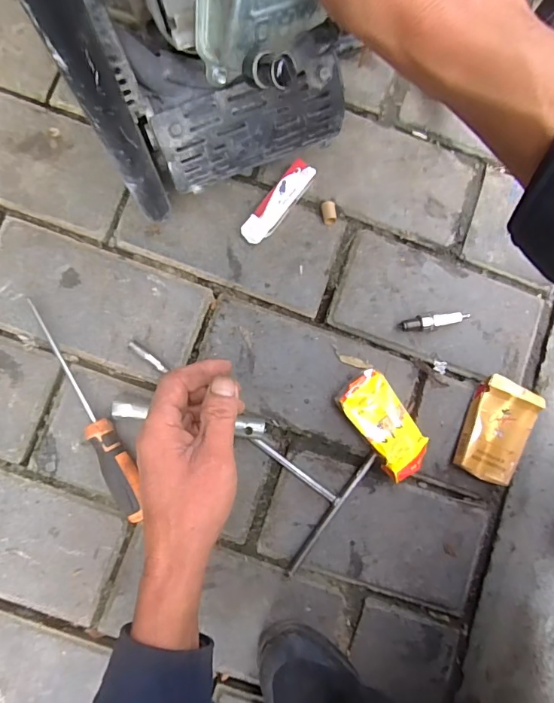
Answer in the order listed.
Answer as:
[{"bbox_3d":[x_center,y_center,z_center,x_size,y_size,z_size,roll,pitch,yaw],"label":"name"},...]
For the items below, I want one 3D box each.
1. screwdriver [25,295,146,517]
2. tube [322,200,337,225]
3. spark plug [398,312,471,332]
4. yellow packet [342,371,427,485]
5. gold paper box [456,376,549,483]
[{"bbox_3d":[-0.189,0.058,0.449,0.034,0.030,0.240,-26,88,-6],"label":"screwdriver"},{"bbox_3d":[0.058,-0.153,0.492,0.015,0.013,0.026,-2,86,-4],"label":"tube"},{"bbox_3d":[0.174,-0.032,0.487,0.076,0.019,0.015,-6,86,-4],"label":"spark plug"},{"bbox_3d":[0.113,0.078,0.468,0.056,0.034,0.110,-32,88,-6],"label":"yellow packet"},{"bbox_3d":[0.244,0.087,0.483,0.074,0.028,0.108,22,84,-2],"label":"gold paper box"}]

